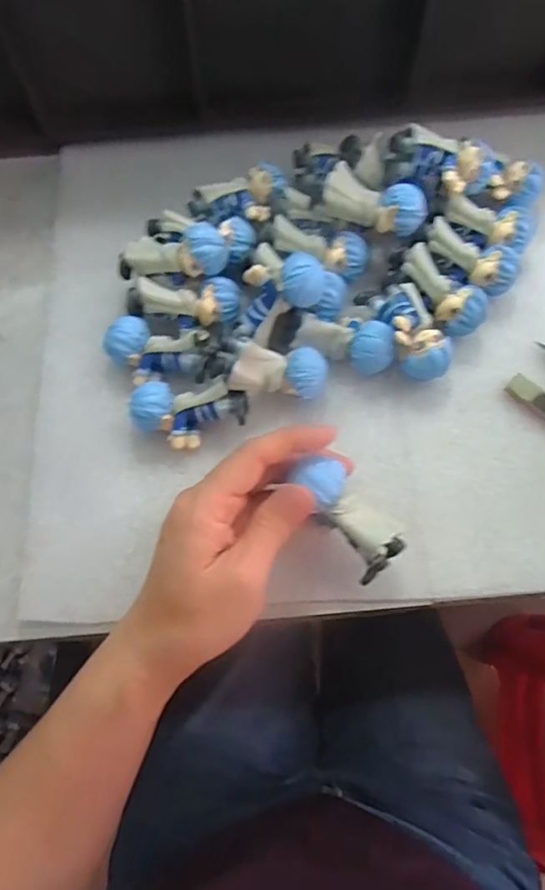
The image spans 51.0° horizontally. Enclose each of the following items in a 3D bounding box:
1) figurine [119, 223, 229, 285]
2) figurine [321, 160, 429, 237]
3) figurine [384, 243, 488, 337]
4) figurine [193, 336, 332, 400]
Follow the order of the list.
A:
[{"bbox_3d":[-0.057,-0.106,0.320,0.062,0.027,0.022,-3,71,1],"label":"figurine"},{"bbox_3d":[0.058,-0.134,0.322,0.056,0.024,0.027,19,73,8],"label":"figurine"},{"bbox_3d":[0.093,-0.086,0.329,0.026,0.030,0.062,-44,75,-11],"label":"figurine"},{"bbox_3d":[-0.004,-0.043,0.309,0.067,0.032,0.030,7,75,-9],"label":"figurine"}]

